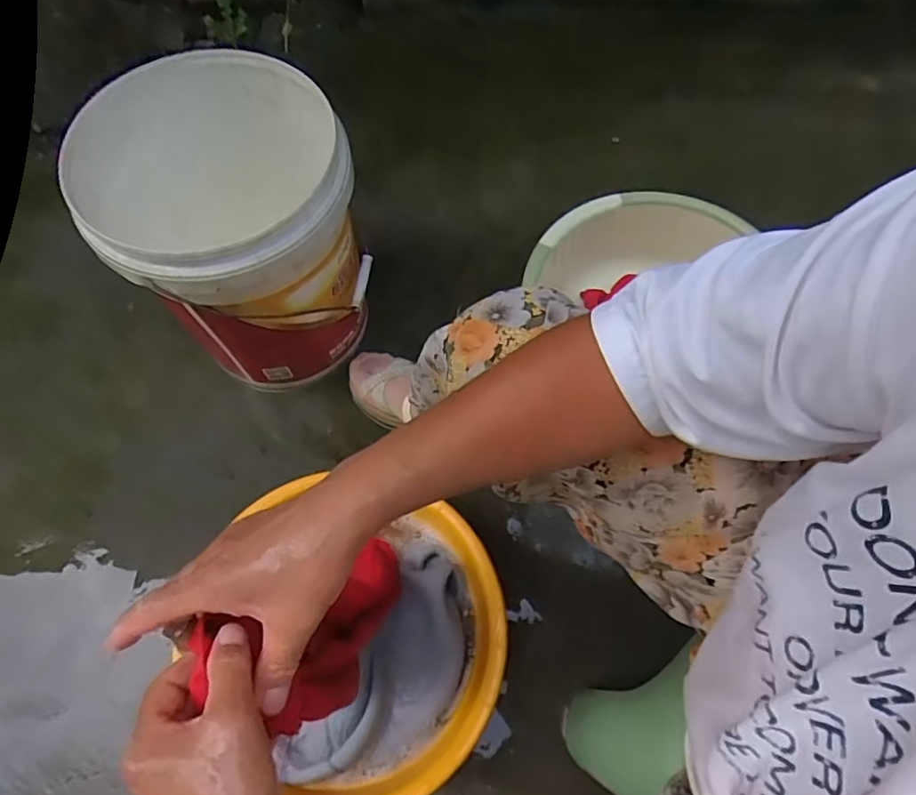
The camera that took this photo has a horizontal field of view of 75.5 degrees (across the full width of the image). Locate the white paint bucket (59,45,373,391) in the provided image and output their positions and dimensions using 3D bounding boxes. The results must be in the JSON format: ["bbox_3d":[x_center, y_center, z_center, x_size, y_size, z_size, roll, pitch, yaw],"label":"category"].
[{"bbox_3d":[-0.278,-0.207,0.787,0.303,0.319,0.289,-8,69,-5],"label":"white paint bucket"}]

